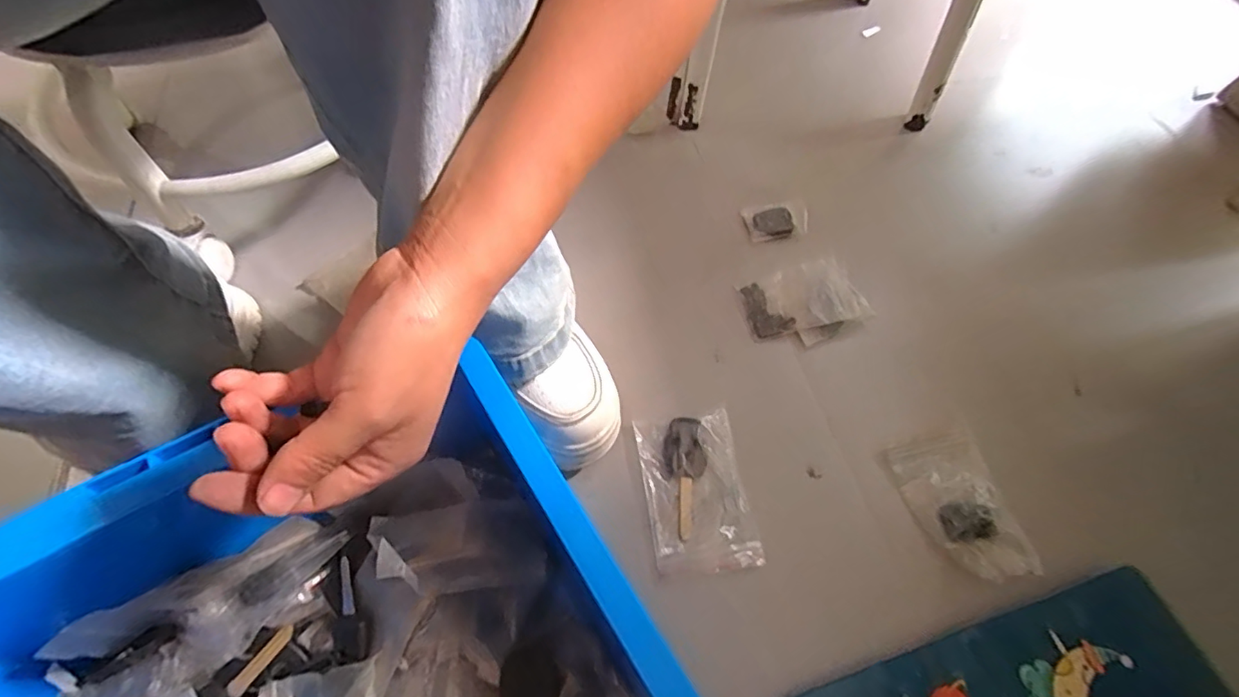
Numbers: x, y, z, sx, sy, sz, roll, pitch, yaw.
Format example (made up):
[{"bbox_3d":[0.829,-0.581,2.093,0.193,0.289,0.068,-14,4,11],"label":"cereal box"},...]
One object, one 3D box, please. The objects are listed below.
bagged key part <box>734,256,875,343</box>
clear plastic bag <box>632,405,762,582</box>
[{"bbox_3d":[0.170,-0.047,0.502,0.105,0.022,0.069,-8,60,-7],"label":"bagged key part"},{"bbox_3d":[0.057,0.107,0.406,0.075,0.011,0.116,-6,60,-6],"label":"clear plastic bag"}]

